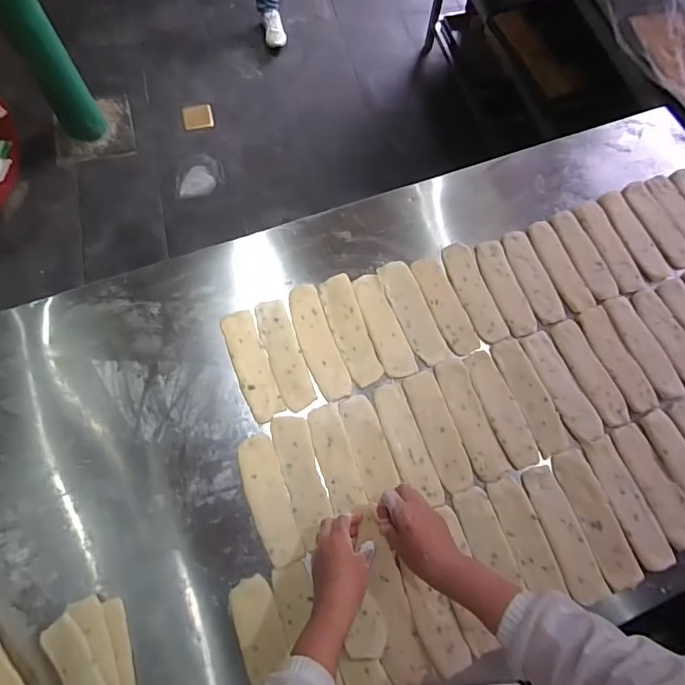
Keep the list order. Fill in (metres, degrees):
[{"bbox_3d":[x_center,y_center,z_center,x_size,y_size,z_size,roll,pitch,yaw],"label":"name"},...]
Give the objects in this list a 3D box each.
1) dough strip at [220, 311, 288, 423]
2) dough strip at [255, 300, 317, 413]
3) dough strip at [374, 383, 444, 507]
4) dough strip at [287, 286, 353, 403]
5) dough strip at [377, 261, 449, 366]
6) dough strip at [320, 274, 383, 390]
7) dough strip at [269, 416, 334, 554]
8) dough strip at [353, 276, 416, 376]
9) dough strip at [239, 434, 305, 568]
[{"bbox_3d":[-0.149,0.035,0.765,0.054,0.007,0.189,-21,71,-10],"label":"dough strip"},{"bbox_3d":[-0.097,0.017,0.775,0.055,0.004,0.193,-19,71,-9],"label":"dough strip"},{"bbox_3d":[0.101,0.158,0.733,0.053,0.004,0.193,-17,71,-9],"label":"dough strip"},{"bbox_3d":[-0.042,-0.004,0.787,0.058,0.004,0.210,-18,71,-9],"label":"dough strip"},{"bbox_3d":[0.125,-0.056,0.816,0.058,0.004,0.200,-18,71,-9],"label":"dough strip"},{"bbox_3d":[0.013,-0.025,0.798,0.058,0.006,0.202,-16,71,-9],"label":"dough strip"},{"bbox_3d":[-0.061,0.201,0.705,0.056,0.004,0.189,-15,70,-8],"label":"dough strip"},{"bbox_3d":[0.069,-0.031,0.804,0.056,0.004,0.193,-18,71,-9],"label":"dough strip"},{"bbox_3d":[-0.109,0.231,0.694,0.056,0.008,0.187,-18,71,-9],"label":"dough strip"}]

